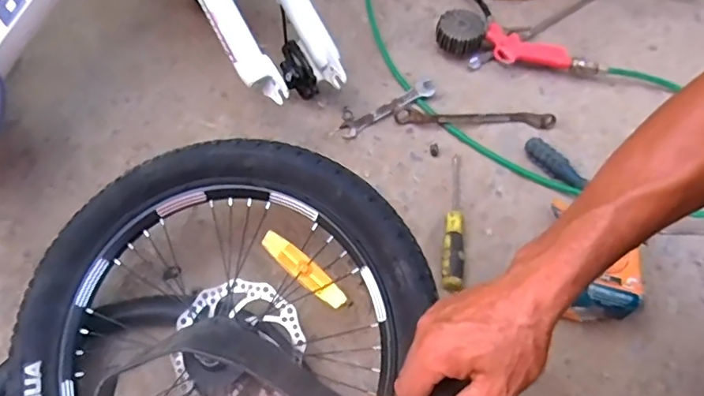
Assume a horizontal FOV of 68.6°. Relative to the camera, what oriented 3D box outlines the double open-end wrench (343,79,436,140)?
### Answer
[{"bbox_3d":[0.056,-0.138,0.777,0.163,0.008,0.031,-32,65,-15],"label":"double open-end wrench"}]

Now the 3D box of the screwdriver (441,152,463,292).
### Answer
[{"bbox_3d":[0.133,0.026,0.669,0.024,0.026,0.194,7,62,5],"label":"screwdriver"}]

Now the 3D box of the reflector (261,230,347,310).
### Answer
[{"bbox_3d":[-0.050,0.075,0.545,0.108,0.007,0.025,39,81,9],"label":"reflector"}]

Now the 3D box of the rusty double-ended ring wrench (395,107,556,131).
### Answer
[{"bbox_3d":[0.178,-0.117,0.755,0.226,0.017,0.029,3,62,3],"label":"rusty double-ended ring wrench"}]

